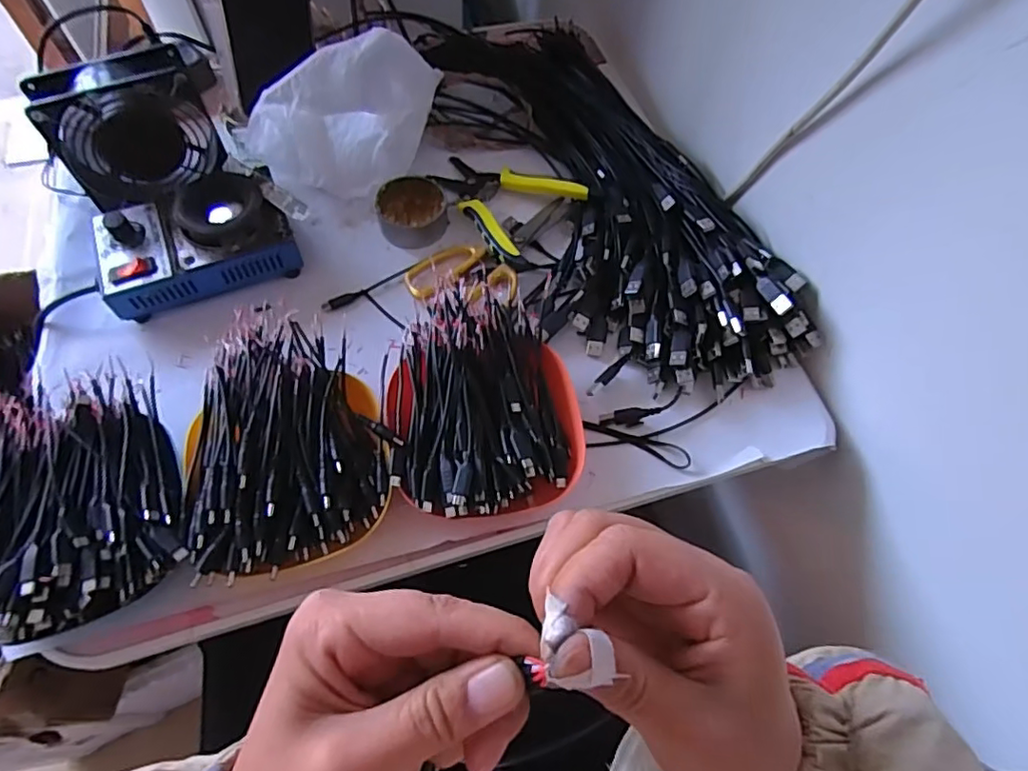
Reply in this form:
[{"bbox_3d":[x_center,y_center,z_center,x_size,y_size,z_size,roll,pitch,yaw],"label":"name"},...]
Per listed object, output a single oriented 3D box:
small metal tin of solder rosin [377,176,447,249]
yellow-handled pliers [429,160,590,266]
[{"bbox_3d":[-0.093,-0.161,0.545,0.056,0.027,0.064,40,68,16],"label":"small metal tin of solder rosin"},{"bbox_3d":[-0.019,-0.175,0.551,0.138,0.016,0.111,33,66,13],"label":"yellow-handled pliers"}]

